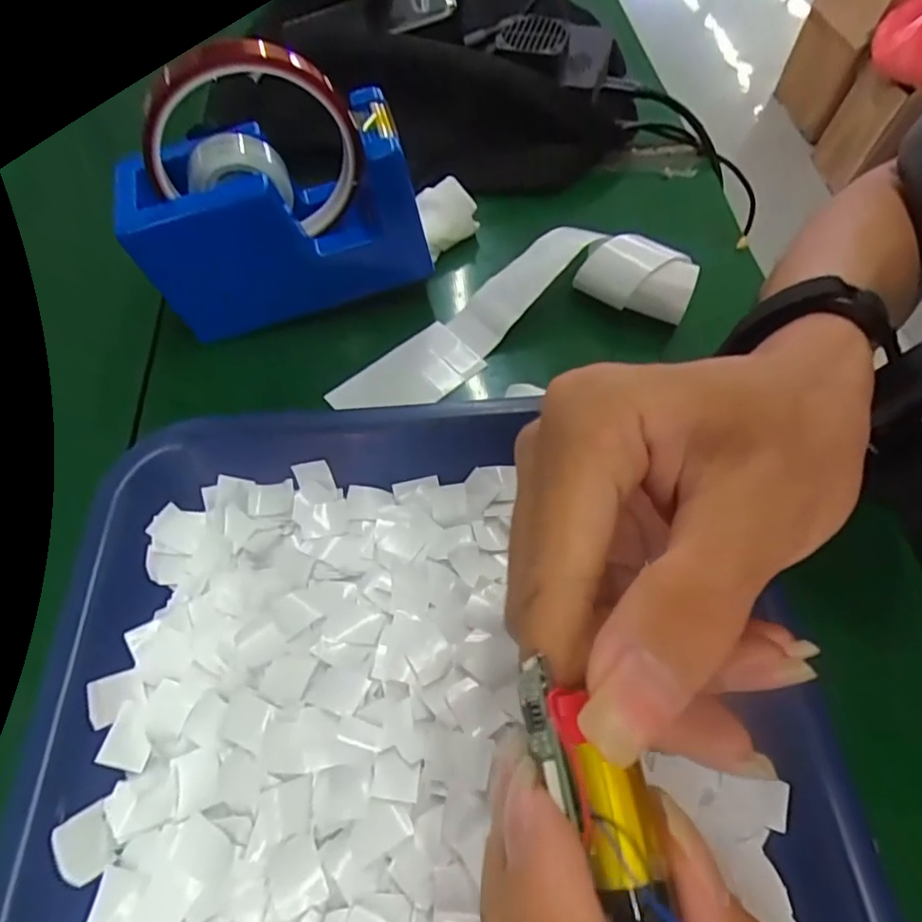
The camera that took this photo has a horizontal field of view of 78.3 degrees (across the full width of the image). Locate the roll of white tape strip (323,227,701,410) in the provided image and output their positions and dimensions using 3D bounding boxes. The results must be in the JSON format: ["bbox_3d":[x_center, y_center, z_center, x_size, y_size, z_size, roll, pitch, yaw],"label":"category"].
[{"bbox_3d":[0.022,-0.074,0.298,0.188,0.028,0.065,-24,62,-1],"label":"roll of white tape strip"}]

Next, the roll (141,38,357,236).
[{"bbox_3d":[-0.086,-0.131,0.237,0.084,0.078,0.012,-15,60,-12],"label":"roll"}]

